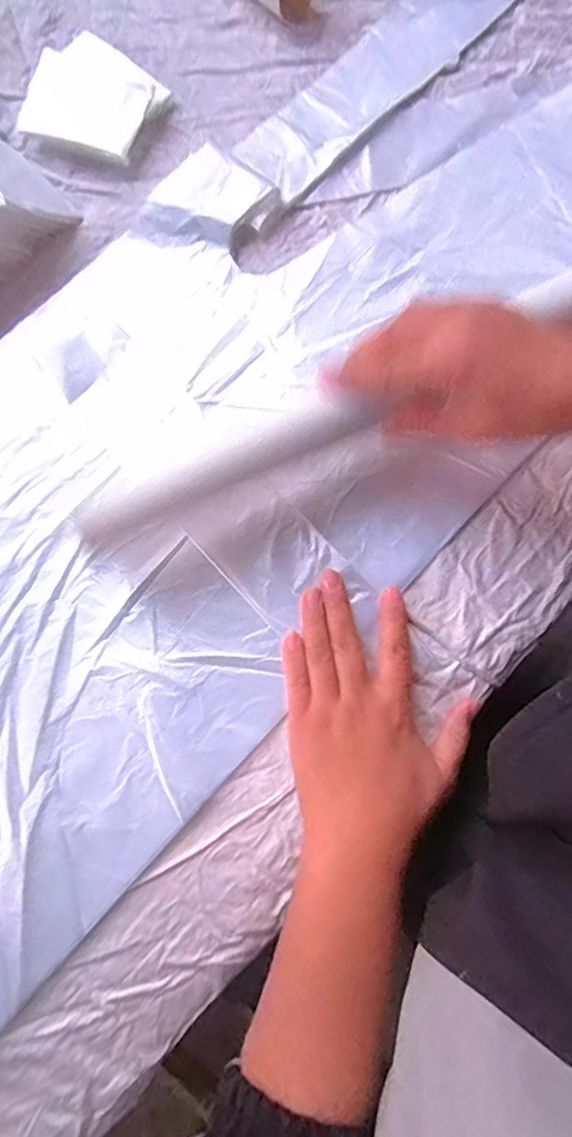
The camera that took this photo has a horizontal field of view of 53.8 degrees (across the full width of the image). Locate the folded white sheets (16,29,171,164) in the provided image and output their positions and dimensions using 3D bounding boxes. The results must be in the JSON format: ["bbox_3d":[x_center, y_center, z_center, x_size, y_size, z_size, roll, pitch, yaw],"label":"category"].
[{"bbox_3d":[-0.139,-0.347,0.416,0.089,0.018,0.094,24,79,5],"label":"folded white sheets"}]

